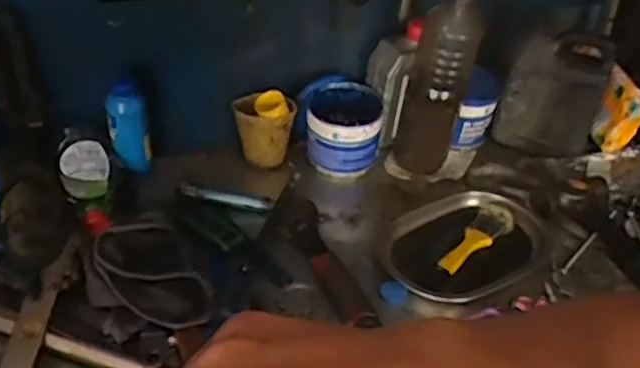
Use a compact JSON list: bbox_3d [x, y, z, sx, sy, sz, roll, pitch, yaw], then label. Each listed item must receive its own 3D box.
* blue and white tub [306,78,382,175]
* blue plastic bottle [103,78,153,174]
[{"bbox_3d":[0.030,-0.069,0.938,0.107,0.103,0.102,5,41,2],"label":"blue and white tub"},{"bbox_3d":[-0.243,-0.075,0.860,0.050,0.127,0.032,-8,42,-13],"label":"blue plastic bottle"}]

